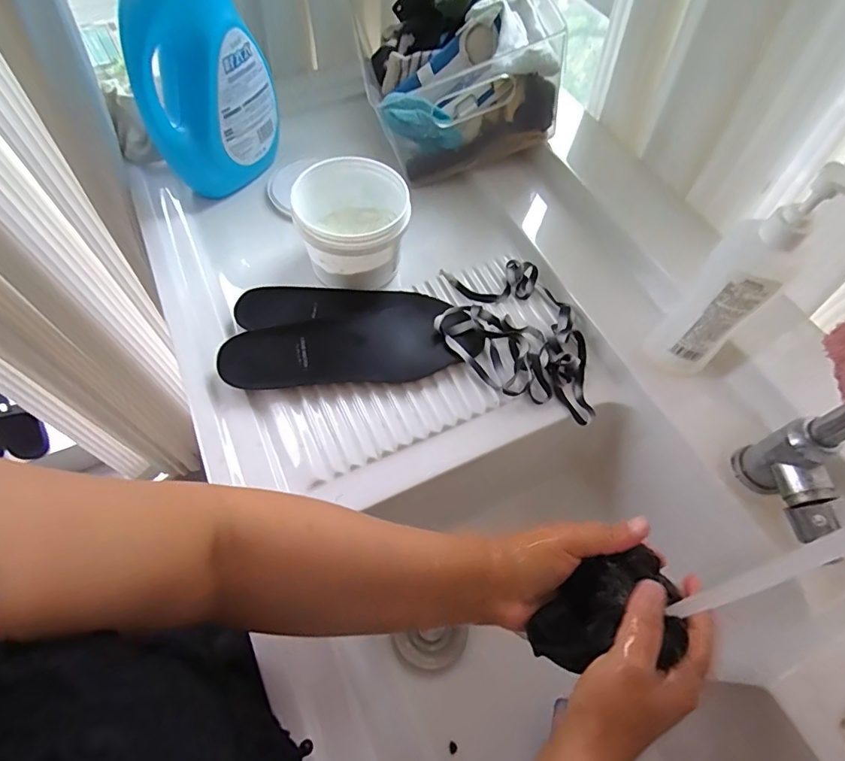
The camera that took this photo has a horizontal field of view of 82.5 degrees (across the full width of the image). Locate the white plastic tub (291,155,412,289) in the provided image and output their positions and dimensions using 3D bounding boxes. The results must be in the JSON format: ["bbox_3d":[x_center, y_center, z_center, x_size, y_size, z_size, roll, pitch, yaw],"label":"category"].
[{"bbox_3d":[-0.078,-0.178,0.558,0.114,0.094,0.119,0,61,-1],"label":"white plastic tub"}]

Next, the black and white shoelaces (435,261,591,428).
[{"bbox_3d":[0.101,-0.054,0.549,0.166,0.039,0.204,0,61,-1],"label":"black and white shoelaces"}]

